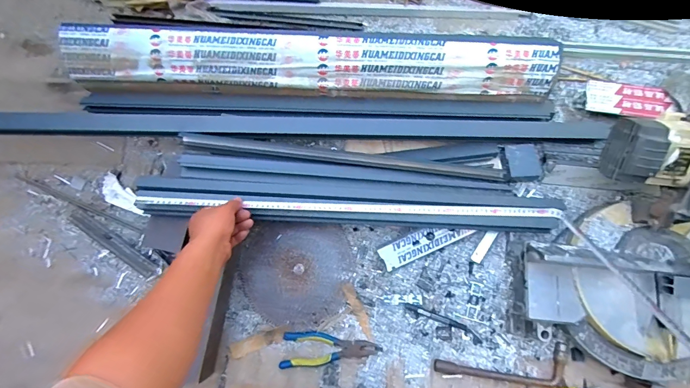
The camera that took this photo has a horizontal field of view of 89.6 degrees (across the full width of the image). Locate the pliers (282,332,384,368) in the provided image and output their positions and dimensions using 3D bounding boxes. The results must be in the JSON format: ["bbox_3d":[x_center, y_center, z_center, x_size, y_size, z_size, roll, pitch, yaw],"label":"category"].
[{"bbox_3d":[-0.030,0.311,0.706,0.196,0.019,0.064,-4,79,0],"label":"pliers"}]

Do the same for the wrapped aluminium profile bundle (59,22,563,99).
[{"bbox_3d":[-0.073,-0.287,0.744,1.037,0.084,0.123,3,79,2],"label":"wrapped aluminium profile bundle"}]

